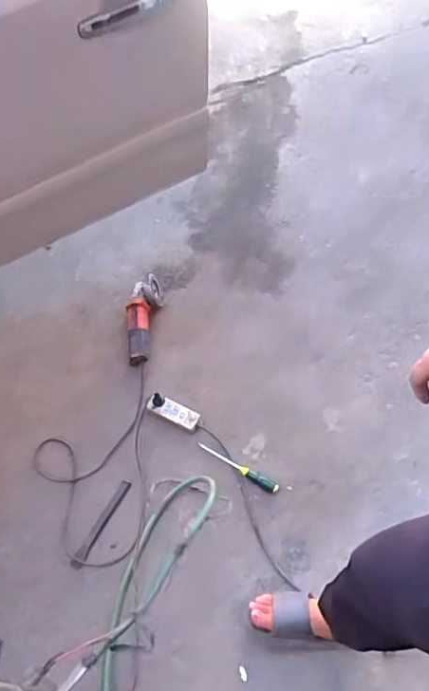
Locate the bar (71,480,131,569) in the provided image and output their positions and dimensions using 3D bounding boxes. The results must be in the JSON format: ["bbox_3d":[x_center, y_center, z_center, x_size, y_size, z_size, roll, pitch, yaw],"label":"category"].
[{"bbox_3d":[-0.288,0.450,1.415,0.027,0.011,0.237,24,64,17],"label":"bar"}]

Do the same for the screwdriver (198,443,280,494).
[{"bbox_3d":[0.063,0.320,1.472,0.242,0.034,0.031,28,65,18],"label":"screwdriver"}]

